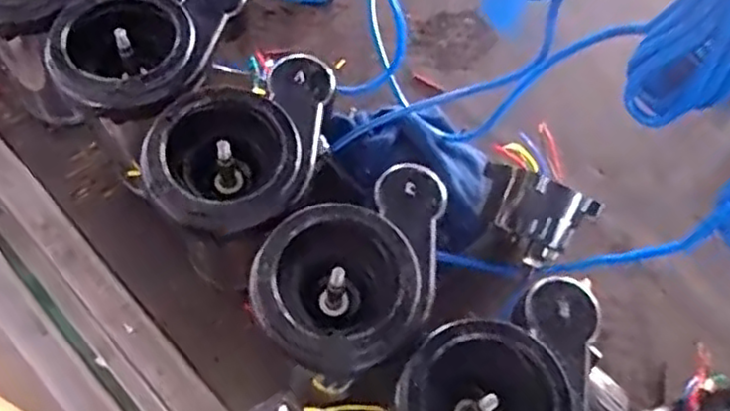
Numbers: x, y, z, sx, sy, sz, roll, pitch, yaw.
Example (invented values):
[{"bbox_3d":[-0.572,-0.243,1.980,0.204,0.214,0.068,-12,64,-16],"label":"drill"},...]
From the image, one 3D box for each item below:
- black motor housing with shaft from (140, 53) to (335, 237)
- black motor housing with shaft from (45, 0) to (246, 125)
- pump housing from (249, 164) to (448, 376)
[{"bbox_3d":[-0.084,-0.040,0.538,0.164,0.057,0.114,-30,68,-17],"label":"black motor housing with shaft"},{"bbox_3d":[-0.180,-0.137,0.581,0.121,0.058,0.164,21,64,8],"label":"black motor housing with shaft"},{"bbox_3d":[0.002,0.047,0.506,0.166,0.070,0.115,-39,70,-20],"label":"pump housing"}]

